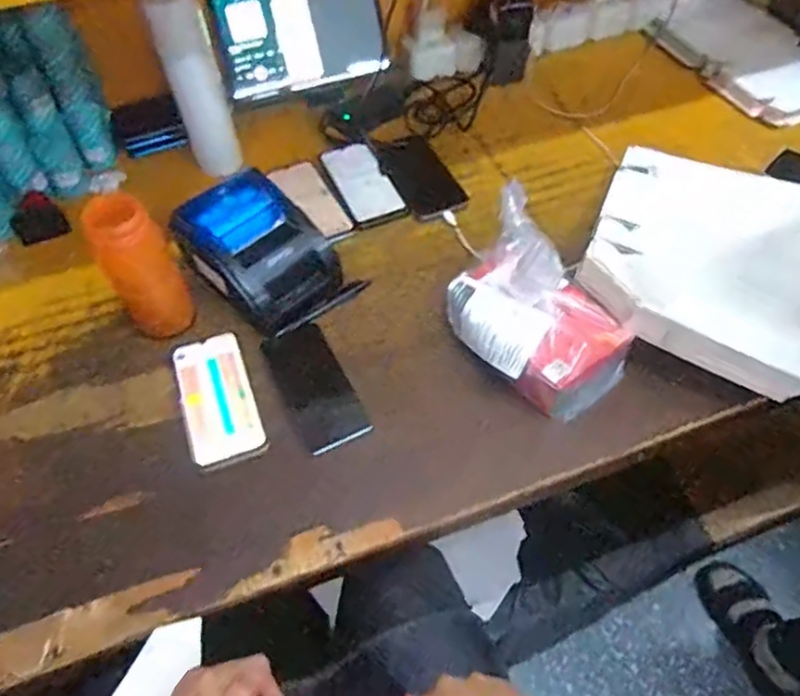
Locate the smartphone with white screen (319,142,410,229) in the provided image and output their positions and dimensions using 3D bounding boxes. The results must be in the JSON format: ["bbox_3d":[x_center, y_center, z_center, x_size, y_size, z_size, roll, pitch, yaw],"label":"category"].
[{"bbox_3d":[-0.055,-0.235,0.897,0.085,0.013,0.163,-21,55,-13],"label":"smartphone with white screen"}]

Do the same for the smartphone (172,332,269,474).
[{"bbox_3d":[-0.203,0.055,0.702,0.077,0.016,0.163,-19,55,-11],"label":"smartphone"}]

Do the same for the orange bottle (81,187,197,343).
[{"bbox_3d":[-0.291,-0.087,0.712,0.075,0.186,0.055,-30,58,-18],"label":"orange bottle"}]

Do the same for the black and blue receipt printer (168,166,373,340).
[{"bbox_3d":[-0.167,-0.115,0.765,0.191,0.098,0.137,33,61,24],"label":"black and blue receipt printer"}]

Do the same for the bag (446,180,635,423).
[{"bbox_3d":[0.139,-0.049,0.647,0.193,0.184,0.116,34,62,24],"label":"bag"}]

